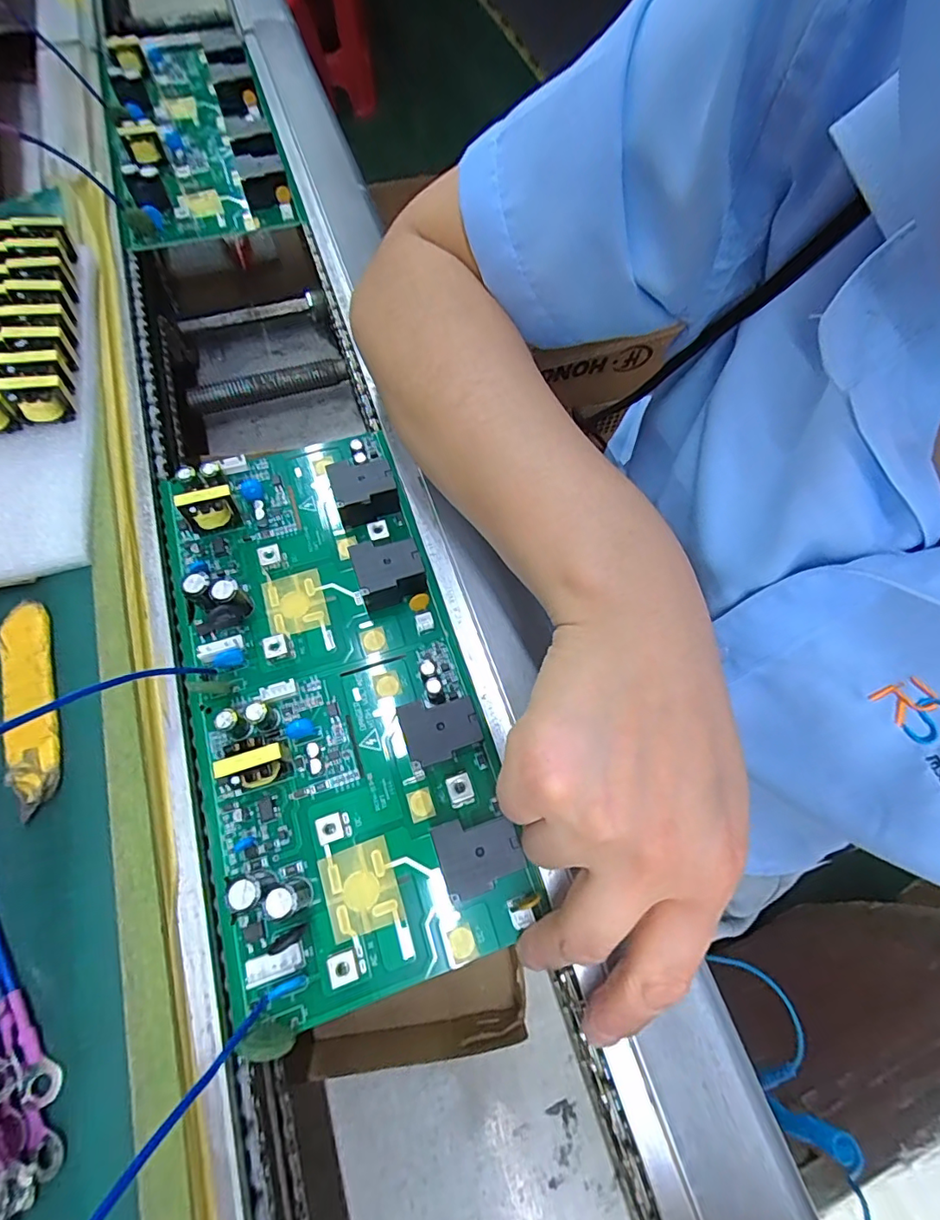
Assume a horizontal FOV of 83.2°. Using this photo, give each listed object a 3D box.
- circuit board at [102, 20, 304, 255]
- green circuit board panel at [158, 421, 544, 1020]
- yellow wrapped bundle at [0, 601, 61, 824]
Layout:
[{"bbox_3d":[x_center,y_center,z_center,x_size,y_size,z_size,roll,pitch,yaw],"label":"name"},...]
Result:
[{"bbox_3d":[-0.210,-0.366,0.397,0.113,0.030,0.245,-17,68,-10],"label":"circuit board"},{"bbox_3d":[-0.066,0.025,0.236,0.116,0.024,0.252,-16,69,-10],"label":"green circuit board panel"},{"bbox_3d":[-0.184,0.038,0.221,0.021,0.006,0.090,-19,69,-11],"label":"yellow wrapped bundle"}]

